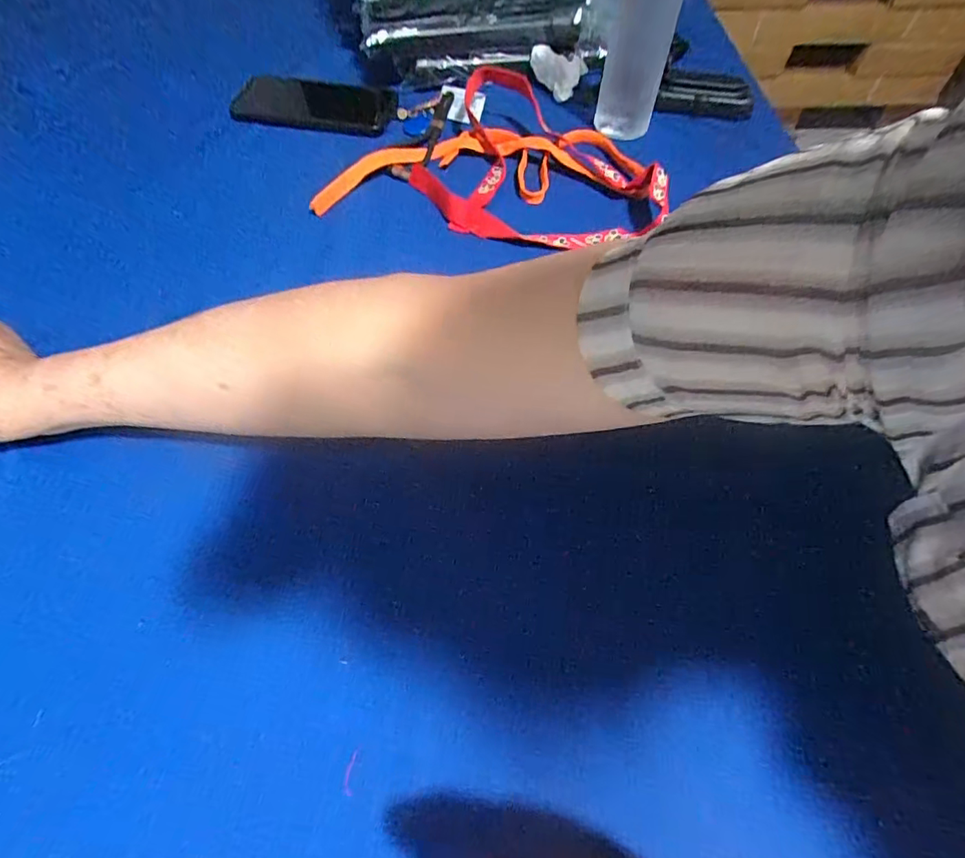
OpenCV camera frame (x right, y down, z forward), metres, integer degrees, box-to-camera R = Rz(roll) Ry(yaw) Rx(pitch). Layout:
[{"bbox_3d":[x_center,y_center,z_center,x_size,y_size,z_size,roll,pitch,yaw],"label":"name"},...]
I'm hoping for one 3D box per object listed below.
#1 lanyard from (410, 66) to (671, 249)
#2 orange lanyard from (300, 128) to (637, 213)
[{"bbox_3d":[0.043,-0.255,0.485,0.219,0.049,0.242,-10,59,-7],"label":"lanyard"},{"bbox_3d":[-0.004,-0.254,0.497,0.307,0.030,0.099,-4,58,-3],"label":"orange lanyard"}]

